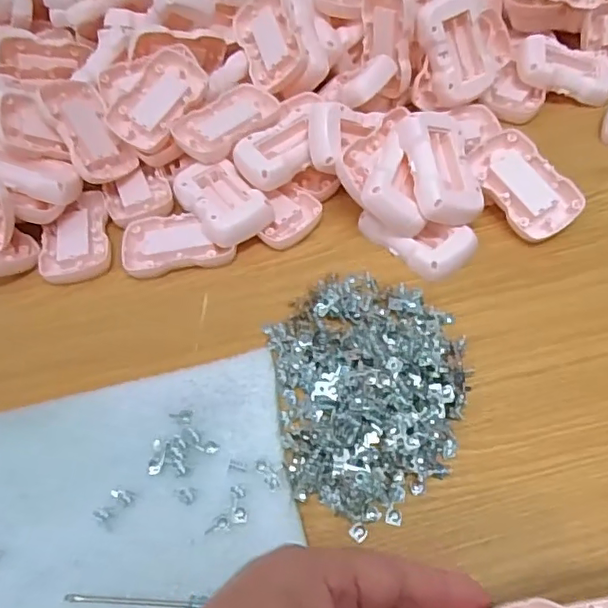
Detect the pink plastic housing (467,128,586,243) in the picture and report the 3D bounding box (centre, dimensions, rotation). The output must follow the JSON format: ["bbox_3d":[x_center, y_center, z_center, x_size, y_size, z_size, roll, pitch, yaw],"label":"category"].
[{"bbox_3d":[0.170,-0.092,0.438,0.053,0.018,0.090,-29,75,-3],"label":"pink plastic housing"}]

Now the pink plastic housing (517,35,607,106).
[{"bbox_3d":[0.238,-0.215,0.517,0.082,0.022,0.052,15,68,-5],"label":"pink plastic housing"}]

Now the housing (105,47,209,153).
[{"bbox_3d":[-0.124,-0.173,0.489,0.053,0.019,0.091,33,80,11],"label":"housing"}]

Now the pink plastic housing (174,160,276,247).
[{"bbox_3d":[-0.067,-0.081,0.454,0.055,0.028,0.082,-37,59,-18],"label":"pink plastic housing"}]

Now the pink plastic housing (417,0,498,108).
[{"bbox_3d":[0.132,-0.221,0.491,0.055,0.086,0.027,-25,27,-3],"label":"pink plastic housing"}]

